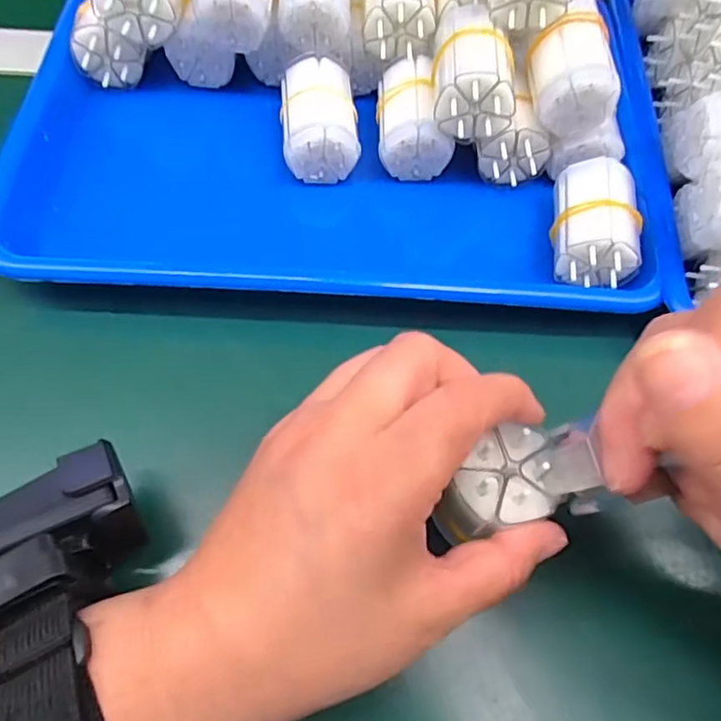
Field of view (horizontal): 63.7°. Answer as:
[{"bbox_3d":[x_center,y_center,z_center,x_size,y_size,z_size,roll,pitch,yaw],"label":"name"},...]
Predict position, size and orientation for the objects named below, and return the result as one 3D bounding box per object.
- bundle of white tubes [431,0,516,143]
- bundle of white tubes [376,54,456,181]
[{"bbox_3d":[0.055,-0.144,0.290,0.038,0.034,0.060,5,62,-1],"label":"bundle of white tubes"},{"bbox_3d":[0.028,-0.132,0.317,0.037,0.039,0.051,0,63,-4],"label":"bundle of white tubes"}]

